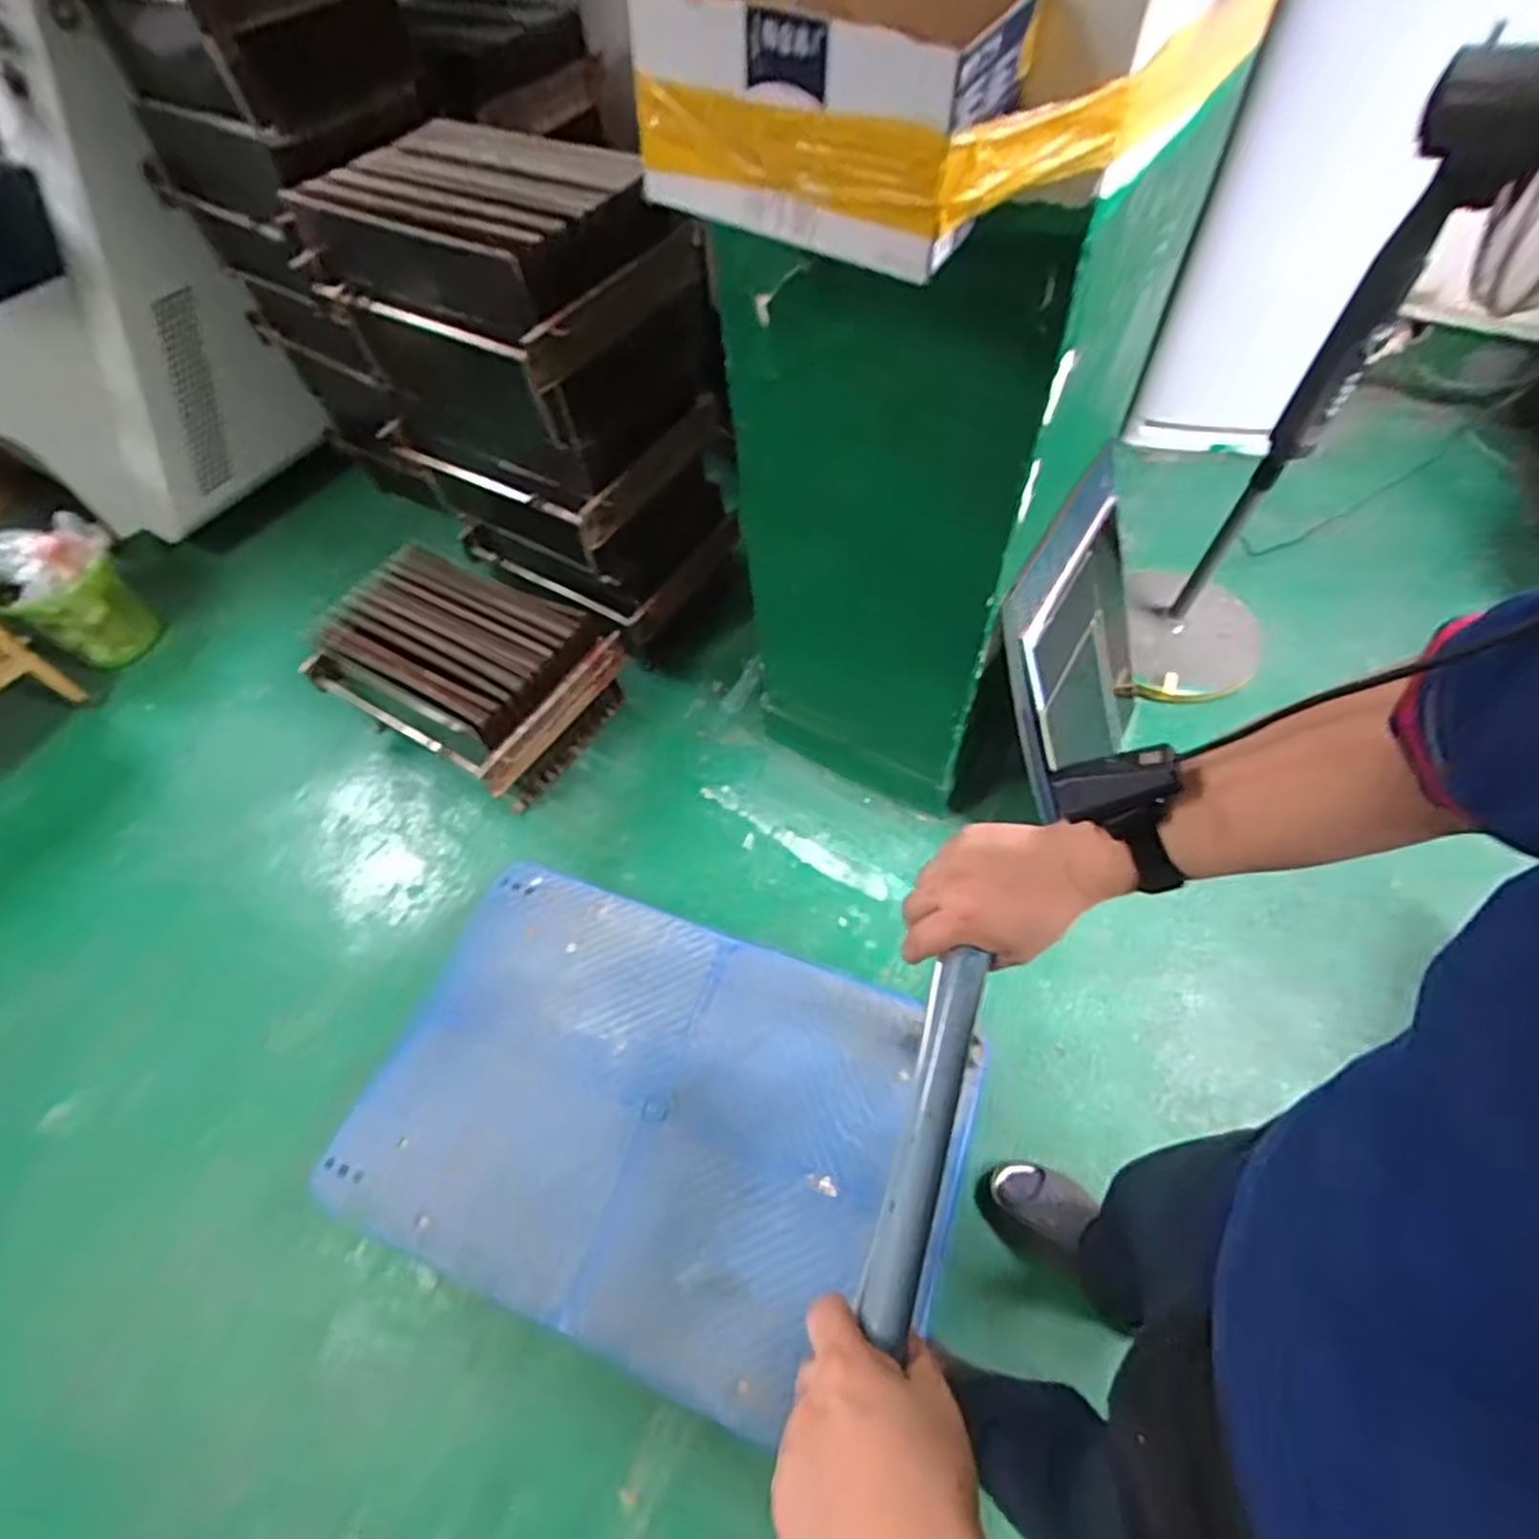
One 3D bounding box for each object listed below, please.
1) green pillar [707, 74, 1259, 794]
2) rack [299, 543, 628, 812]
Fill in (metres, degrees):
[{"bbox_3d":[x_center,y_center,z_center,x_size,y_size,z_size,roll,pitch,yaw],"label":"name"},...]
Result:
[{"bbox_3d":[0.239,-0.417,1.248,0.458,1.016,0.451,26,63,19],"label":"green pillar"},{"bbox_3d":[-0.636,-0.203,1.627,0.524,0.316,0.399,24,62,18],"label":"rack"}]

